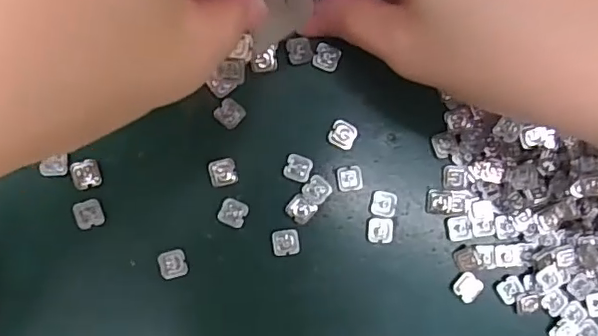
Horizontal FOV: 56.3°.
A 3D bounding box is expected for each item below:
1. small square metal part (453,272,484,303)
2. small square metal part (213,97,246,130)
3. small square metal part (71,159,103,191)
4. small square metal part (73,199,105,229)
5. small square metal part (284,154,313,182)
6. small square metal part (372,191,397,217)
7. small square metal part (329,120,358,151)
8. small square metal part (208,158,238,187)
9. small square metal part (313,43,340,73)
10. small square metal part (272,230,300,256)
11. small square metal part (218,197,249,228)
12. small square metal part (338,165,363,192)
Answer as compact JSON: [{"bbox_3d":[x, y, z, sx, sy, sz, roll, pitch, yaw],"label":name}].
[{"bbox_3d":[0.071,0.050,0.232,0.010,0.004,0.011,39,84,-4],"label":"small square metal part"},{"bbox_3d":[-0.027,-0.022,0.221,0.011,0.004,0.010,41,84,-4],"label":"small square metal part"},{"bbox_3d":[-0.082,0.002,0.214,0.010,0.004,0.011,-17,90,-7],"label":"small square metal part"},{"bbox_3d":[-0.080,0.018,0.214,0.010,0.004,0.010,-15,90,-7],"label":"small square metal part"},{"bbox_3d":[0.000,0.000,0.224,0.010,0.004,0.010,17,86,-6],"label":"small square metal part"},{"bbox_3d":[0.035,0.015,0.228,0.011,0.004,0.010,6,87,-7],"label":"small square metal part"},{"bbox_3d":[0.018,-0.014,0.227,0.011,0.004,0.011,26,85,-5],"label":"small square metal part"},{"bbox_3d":[-0.030,0.002,0.220,0.011,0.004,0.011,-15,90,-7],"label":"small square metal part"},{"bbox_3d":[0.011,-0.045,0.226,0.010,0.004,0.010,16,86,-6],"label":"small square metal part"},{"bbox_3d":[-0.005,0.030,0.222,0.010,0.004,0.010,-8,89,-7],"label":"small square metal part"},{"bbox_3d":[-0.026,0.018,0.220,0.010,0.004,0.010,25,85,-6],"label":"small square metal part"},{"bbox_3d":[0.021,0.004,0.227,0.010,0.004,0.010,-4,88,-7],"label":"small square metal part"}]

